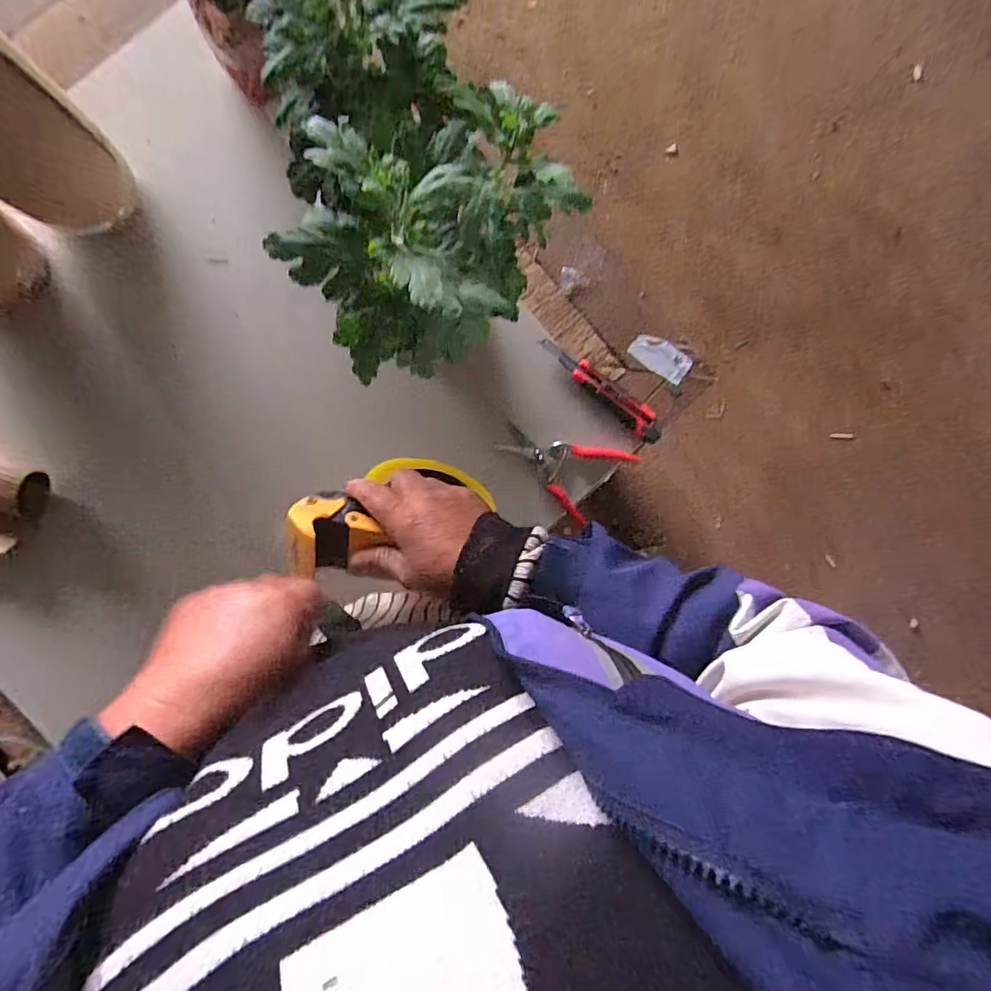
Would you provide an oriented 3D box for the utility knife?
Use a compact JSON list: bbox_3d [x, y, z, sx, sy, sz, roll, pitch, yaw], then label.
[{"bbox_3d":[0.139,-0.137,0.678,0.190,0.025,0.036,39,86,-5],"label":"utility knife"}]

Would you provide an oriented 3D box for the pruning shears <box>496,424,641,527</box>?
[{"bbox_3d":[0.087,-0.048,0.684,0.156,0.032,0.111,37,87,-5],"label":"pruning shears"}]

